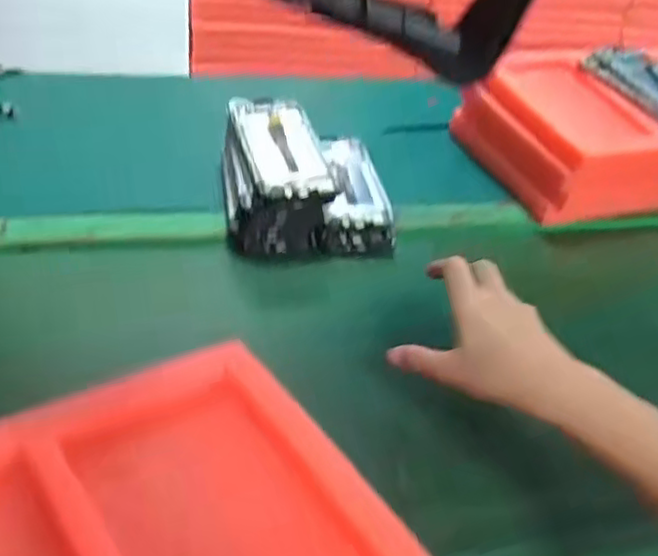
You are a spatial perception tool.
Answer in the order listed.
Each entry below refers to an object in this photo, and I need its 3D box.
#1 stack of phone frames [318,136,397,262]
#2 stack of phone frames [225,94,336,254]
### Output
[{"bbox_3d":[0.017,-0.085,0.705,0.074,0.047,0.162,0,39,-12],"label":"stack of phone frames"},{"bbox_3d":[-0.052,-0.103,0.670,0.096,0.082,0.160,-1,40,-13],"label":"stack of phone frames"}]

